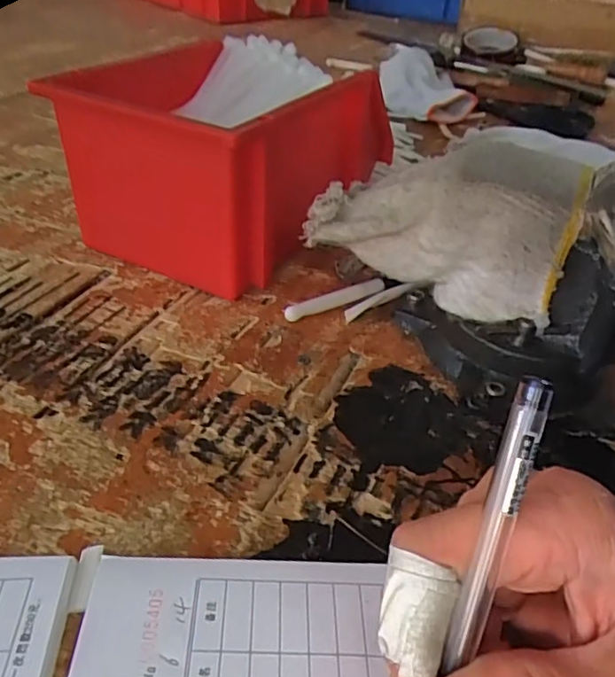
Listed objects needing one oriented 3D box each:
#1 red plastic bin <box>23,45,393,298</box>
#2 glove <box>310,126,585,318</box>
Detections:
[{"bbox_3d":[-0.045,-0.138,0.453,0.139,0.116,0.232,21,38,20],"label":"red plastic bin"},{"bbox_3d":[0.072,-0.067,0.335,0.135,0.079,0.074,10,38,6],"label":"glove"}]

